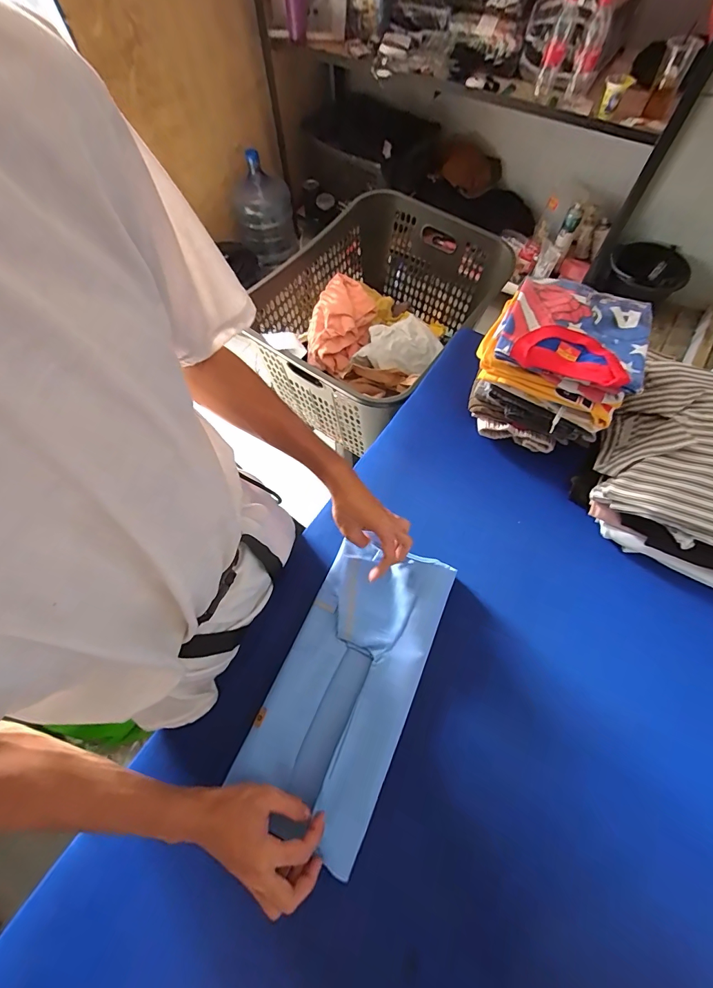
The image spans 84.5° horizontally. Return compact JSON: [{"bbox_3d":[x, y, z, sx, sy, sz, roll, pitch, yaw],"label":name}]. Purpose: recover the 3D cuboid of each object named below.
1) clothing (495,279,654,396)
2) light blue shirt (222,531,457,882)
[{"bbox_3d":[0.305,-0.231,0.541,0.181,0.026,0.181,22,68,12],"label":"clothing"},{"bbox_3d":[-0.007,0.228,0.507,0.166,0.026,0.348,21,68,11],"label":"light blue shirt"}]

